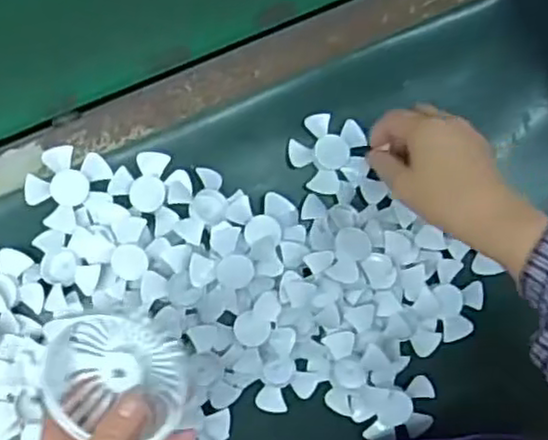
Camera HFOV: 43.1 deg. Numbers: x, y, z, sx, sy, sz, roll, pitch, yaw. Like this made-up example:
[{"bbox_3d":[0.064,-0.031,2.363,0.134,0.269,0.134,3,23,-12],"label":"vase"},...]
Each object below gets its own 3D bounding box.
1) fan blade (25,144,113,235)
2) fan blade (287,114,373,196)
[{"bbox_3d":[-0.180,-0.031,0.605,0.071,0.007,0.067,0,85,-4],"label":"fan blade"},{"bbox_3d":[0.050,-0.062,0.632,0.068,0.008,0.071,0,83,0],"label":"fan blade"}]

